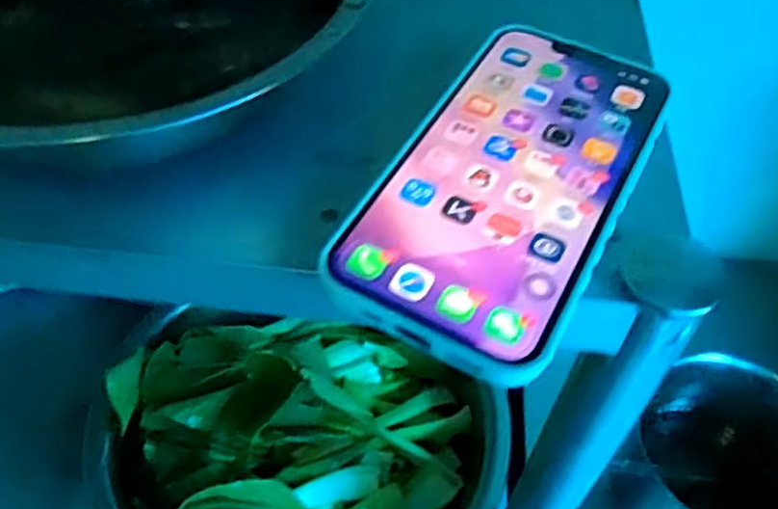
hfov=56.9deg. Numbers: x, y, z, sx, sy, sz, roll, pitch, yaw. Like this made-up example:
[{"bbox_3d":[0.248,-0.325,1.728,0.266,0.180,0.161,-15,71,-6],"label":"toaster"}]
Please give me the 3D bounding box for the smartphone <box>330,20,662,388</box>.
[{"bbox_3d":[0.042,-0.028,0.242,0.074,0.009,0.147,23,54,17],"label":"smartphone"}]

